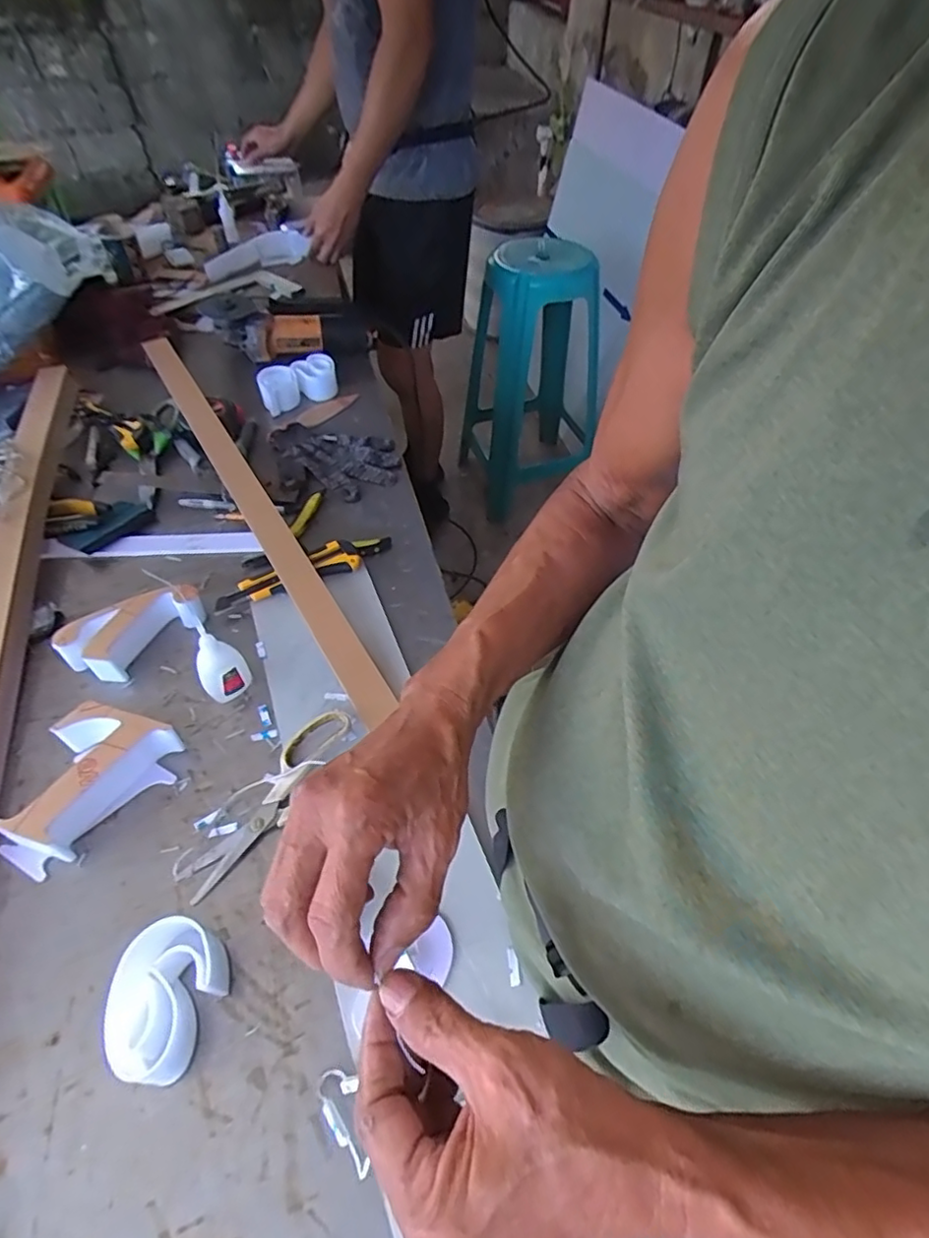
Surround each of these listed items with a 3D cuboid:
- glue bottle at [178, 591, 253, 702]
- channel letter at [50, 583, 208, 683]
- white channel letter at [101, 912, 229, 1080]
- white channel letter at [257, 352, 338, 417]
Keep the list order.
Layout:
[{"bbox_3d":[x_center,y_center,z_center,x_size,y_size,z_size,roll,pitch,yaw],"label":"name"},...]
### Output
[{"bbox_3d":[-0.237,0.032,0.563,0.043,0.119,0.035,-25,56,-20],"label":"glue bottle"},{"bbox_3d":[-0.345,0.013,0.626,0.061,0.046,0.137,38,59,26],"label":"channel letter"},{"bbox_3d":[-0.209,0.263,0.416,0.068,0.046,0.086,21,53,15],"label":"white channel letter"},{"bbox_3d":[-0.263,-0.374,0.944,0.128,0.043,0.052,-24,56,-21],"label":"white channel letter"}]

